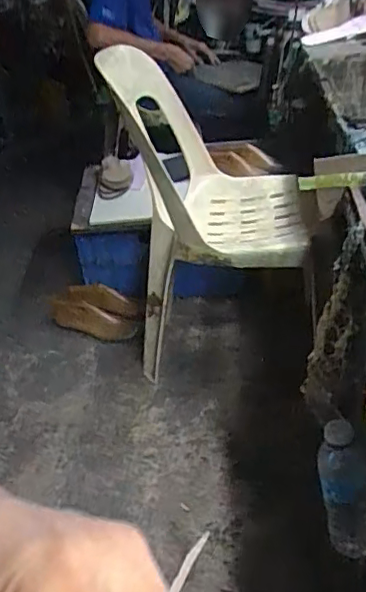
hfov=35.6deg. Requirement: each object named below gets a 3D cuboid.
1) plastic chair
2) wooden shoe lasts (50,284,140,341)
[{"bbox_3d":[0.077,-0.191,1.354,0.425,0.705,0.457,2,31,13],"label":"plastic chair"},{"bbox_3d":[-0.262,0.046,1.712,0.321,0.110,0.120,10,34,25],"label":"wooden shoe lasts"}]

